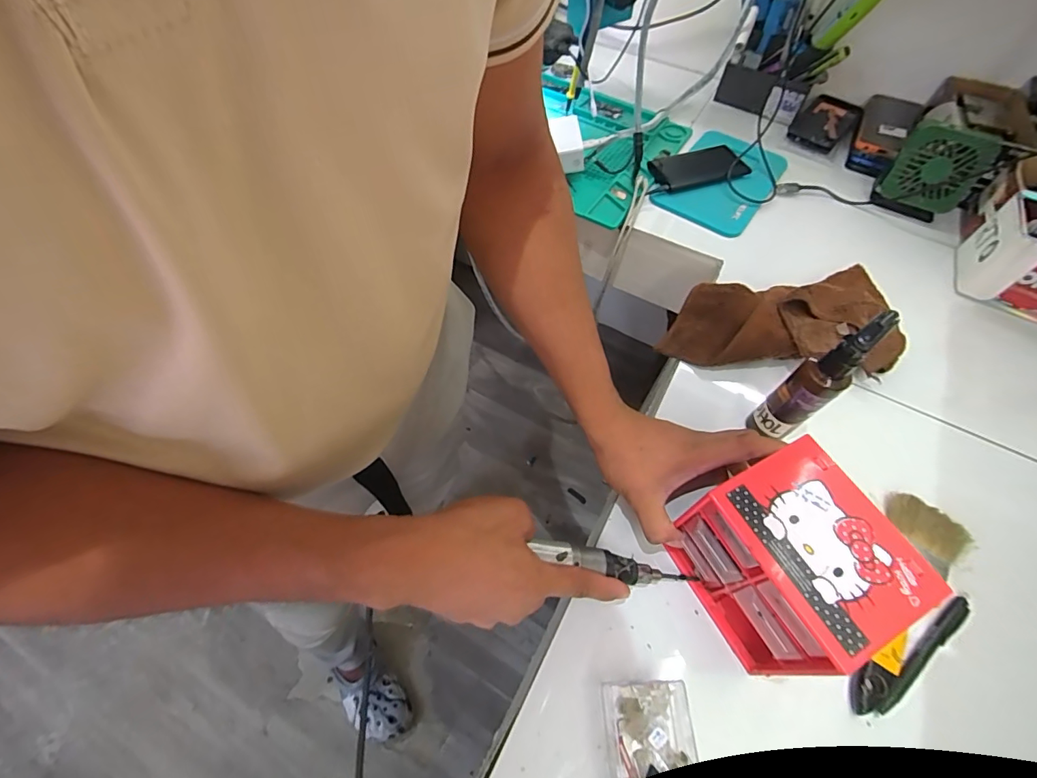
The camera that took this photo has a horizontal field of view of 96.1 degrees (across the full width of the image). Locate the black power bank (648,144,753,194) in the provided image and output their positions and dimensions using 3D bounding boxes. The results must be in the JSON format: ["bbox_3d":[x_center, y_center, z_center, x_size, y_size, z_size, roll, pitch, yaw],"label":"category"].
[{"bbox_3d":[0.272,-0.340,0.707,0.146,0.015,0.083,-14,60,-11],"label":"black power bank"}]

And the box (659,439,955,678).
[{"bbox_3d":[0.194,0.126,0.347,0.094,0.118,0.116,-26,63,-17],"label":"box"}]

